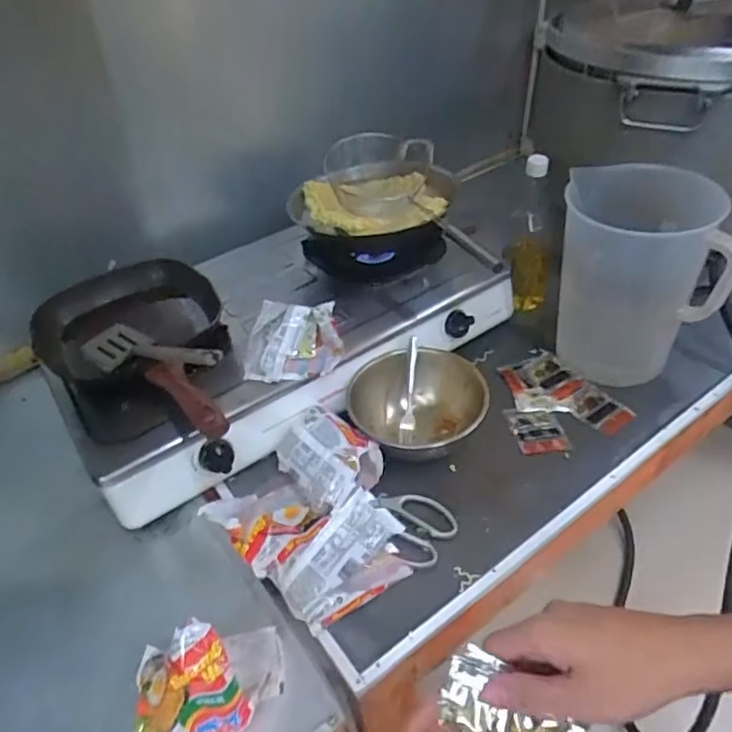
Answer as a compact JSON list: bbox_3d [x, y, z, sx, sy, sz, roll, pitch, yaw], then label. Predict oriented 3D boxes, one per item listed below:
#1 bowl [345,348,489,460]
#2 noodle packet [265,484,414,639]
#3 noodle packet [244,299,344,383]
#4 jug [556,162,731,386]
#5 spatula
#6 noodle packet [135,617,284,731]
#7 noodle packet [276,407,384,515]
[{"bbox_3d":[0.073,0.059,0.833,0.184,0.080,0.182,-3,42,3],"label":"bowl"},{"bbox_3d":[-0.034,0.220,0.679,0.145,0.073,0.110,-28,46,-23],"label":"noodle packet"},{"bbox_3d":[-0.102,-0.044,0.850,0.133,0.047,0.155,-5,42,2],"label":"noodle packet"},{"bbox_3d":[0.384,-0.120,0.858,0.196,0.281,0.182,6,43,13],"label":"jug"},{"bbox_3d":[-0.269,-0.028,0.748,0.320,0.035,0.080,1,36,45],"label":"spatula"},{"bbox_3d":[-0.168,0.307,0.581,0.162,0.095,0.106,-13,42,-8],"label":"noodle packet"},{"bbox_3d":[-0.053,0.120,0.777,0.104,0.050,0.144,-33,48,-27],"label":"noodle packet"}]

